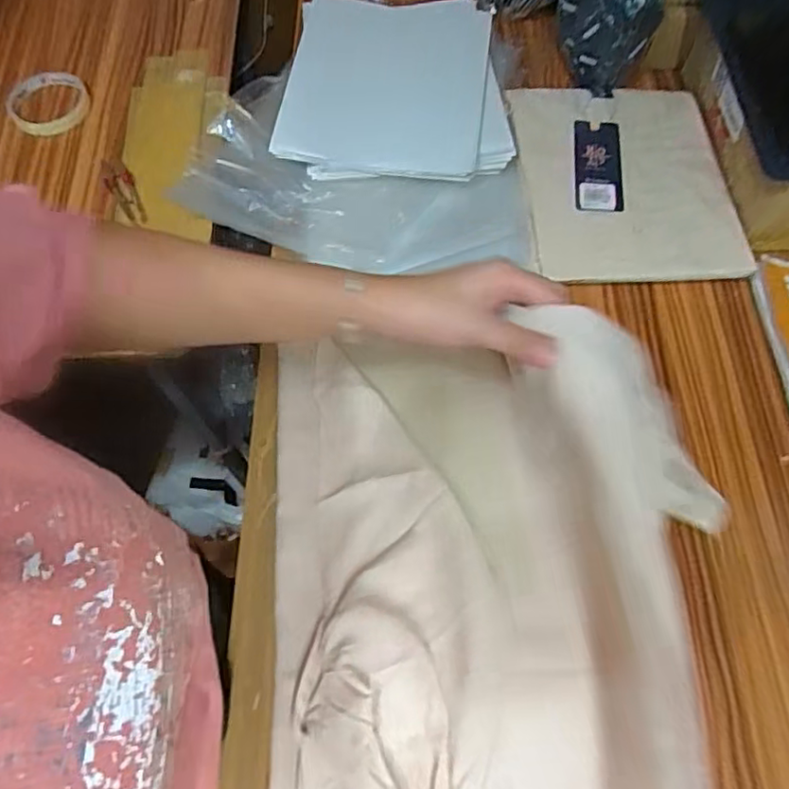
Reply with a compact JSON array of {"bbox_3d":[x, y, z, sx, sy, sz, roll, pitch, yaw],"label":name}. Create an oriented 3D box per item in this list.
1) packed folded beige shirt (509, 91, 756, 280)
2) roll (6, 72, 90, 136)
[{"bbox_3d":[0.233,-0.229,0.624,0.195,0.018,0.253,-2,65,-2],"label":"packed folded beige shirt"},{"bbox_3d":[-0.385,-0.325,0.674,0.083,0.020,0.077,2,68,-4],"label":"roll"}]

